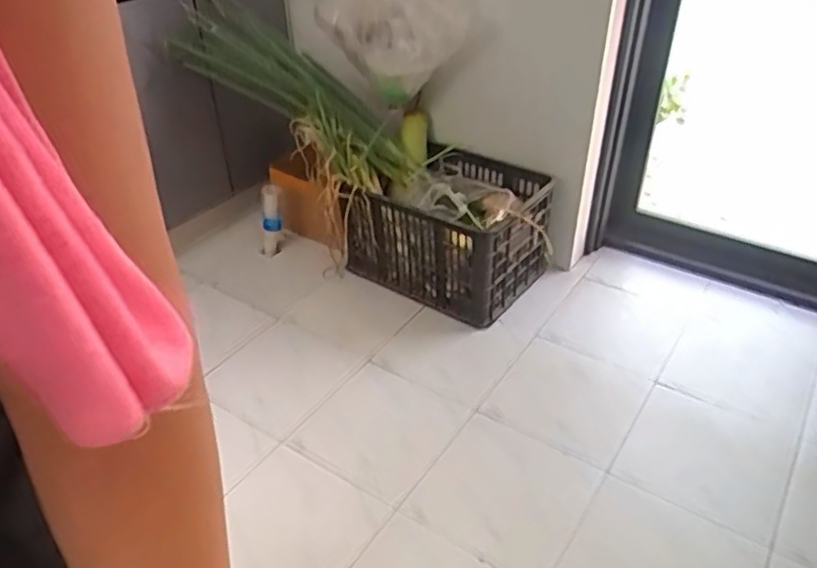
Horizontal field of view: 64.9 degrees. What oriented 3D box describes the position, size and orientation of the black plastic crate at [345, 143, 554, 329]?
[{"bbox_3d":[0.123,-0.150,1.758,0.490,0.302,0.331,23,43,30],"label":"black plastic crate"}]

